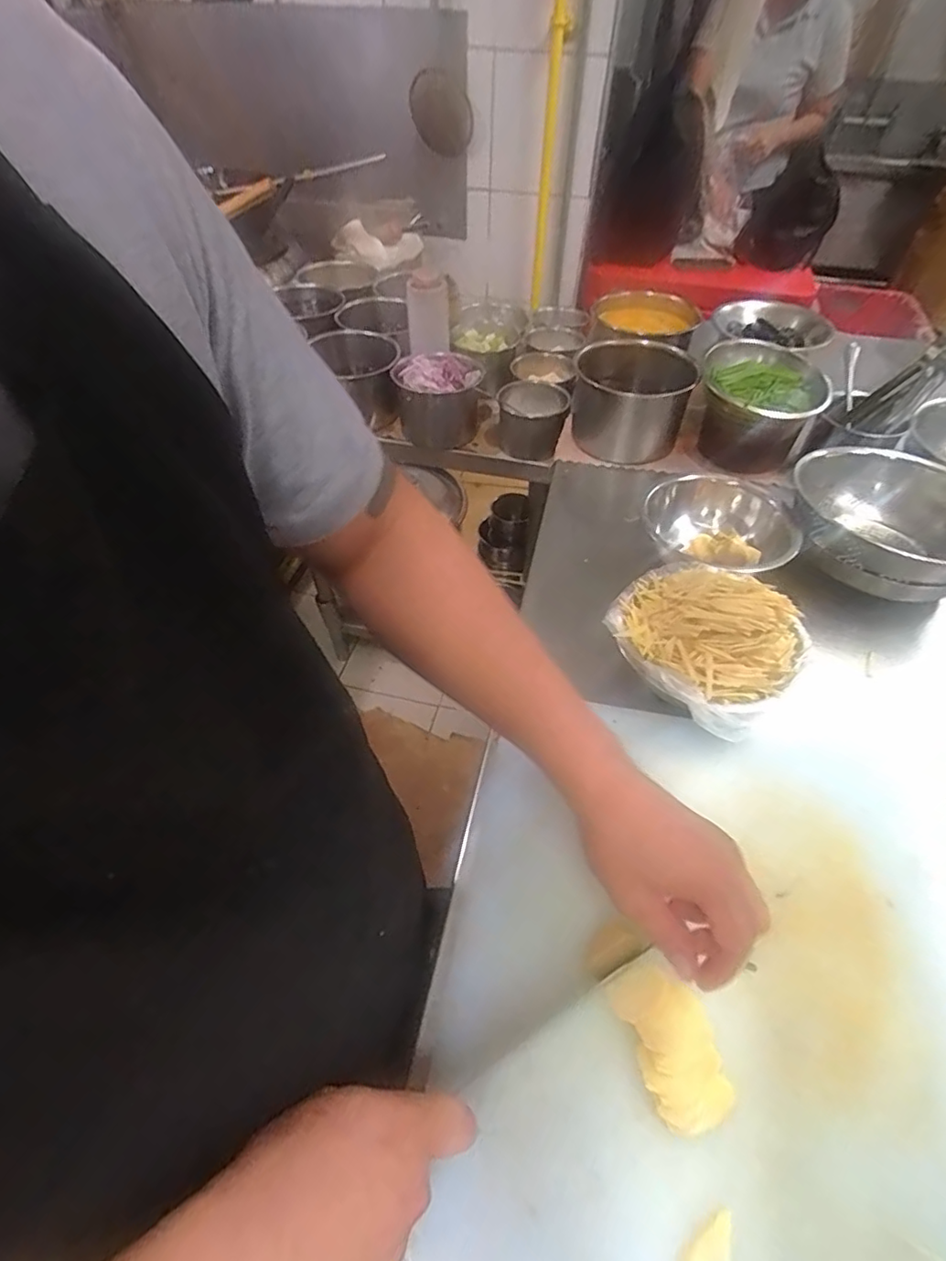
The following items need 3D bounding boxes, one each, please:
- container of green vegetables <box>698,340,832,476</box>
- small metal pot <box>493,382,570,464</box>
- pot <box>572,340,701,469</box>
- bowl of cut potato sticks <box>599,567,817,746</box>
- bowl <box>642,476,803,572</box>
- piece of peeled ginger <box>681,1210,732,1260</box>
[{"bbox_3d":[0.397,-0.312,0.802,0.156,0.124,0.160,30,56,23],"label":"container of green vegetables"},{"bbox_3d":[0.098,-0.355,0.965,0.116,0.085,0.112,0,50,0],"label":"small metal pot"},{"bbox_3d":[0.228,-0.338,0.837,0.166,0.112,0.159,0,50,0],"label":"pot"},{"bbox_3d":[0.206,0.005,0.516,0.145,0.087,0.159,0,50,0],"label":"bowl of cut potato sticks"},{"bbox_3d":[0.279,-0.110,0.651,0.159,0.061,0.155,0,50,0],"label":"bowl"},{"bbox_3d":[0.127,0.331,0.300,0.039,0.008,0.020,-29,56,-23],"label":"piece of peeled ginger"}]

